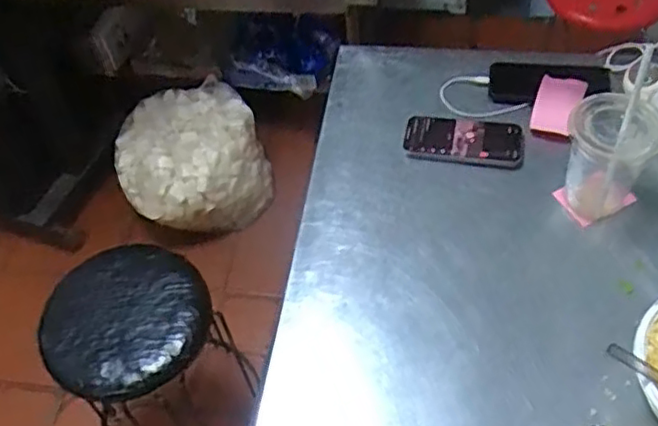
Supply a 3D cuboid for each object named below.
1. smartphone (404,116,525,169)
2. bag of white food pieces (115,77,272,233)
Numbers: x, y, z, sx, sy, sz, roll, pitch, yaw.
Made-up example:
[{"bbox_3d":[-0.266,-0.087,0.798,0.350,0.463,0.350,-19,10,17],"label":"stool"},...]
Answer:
[{"bbox_3d":[0.176,-0.095,0.854,0.150,0.010,0.078,5,52,9],"label":"smartphone"},{"bbox_3d":[-0.359,-0.133,1.755,0.379,0.280,0.348,-22,53,-13],"label":"bag of white food pieces"}]

